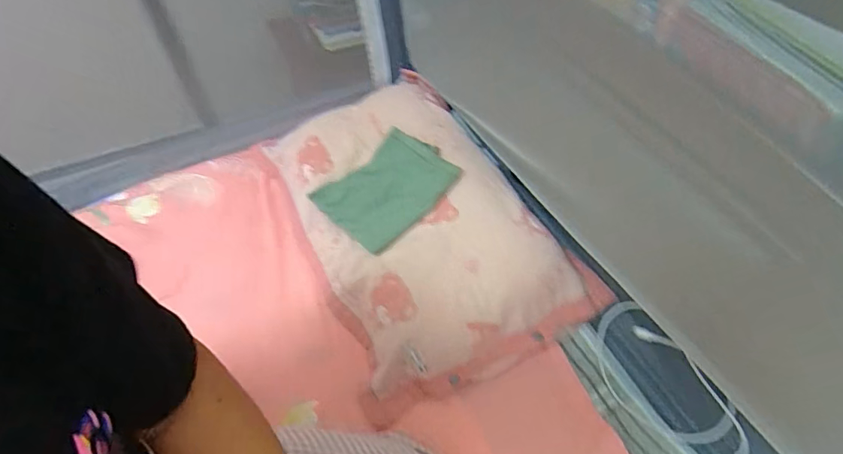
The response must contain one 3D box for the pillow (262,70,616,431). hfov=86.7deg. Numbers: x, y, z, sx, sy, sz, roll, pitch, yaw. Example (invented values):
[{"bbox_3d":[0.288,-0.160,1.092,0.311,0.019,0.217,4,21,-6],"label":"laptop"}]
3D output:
[{"bbox_3d":[-0.013,-0.021,0.710,0.340,0.103,0.525,-22,58,-15],"label":"pillow"}]

